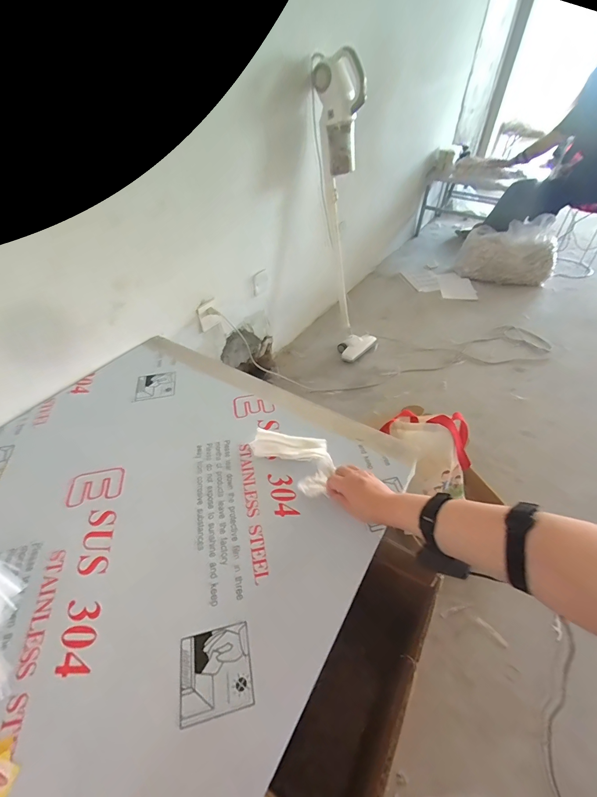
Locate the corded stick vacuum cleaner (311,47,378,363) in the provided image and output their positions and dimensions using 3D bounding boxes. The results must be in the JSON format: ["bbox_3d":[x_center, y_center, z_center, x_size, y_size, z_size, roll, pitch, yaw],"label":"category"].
[{"bbox_3d":[0.213,-0.664,1.429,0.328,1.032,0.177,29,49,27],"label":"corded stick vacuum cleaner"}]

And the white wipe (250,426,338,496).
[{"bbox_3d":[-0.009,0.109,0.690,0.178,0.028,0.106,28,49,23],"label":"white wipe"}]

